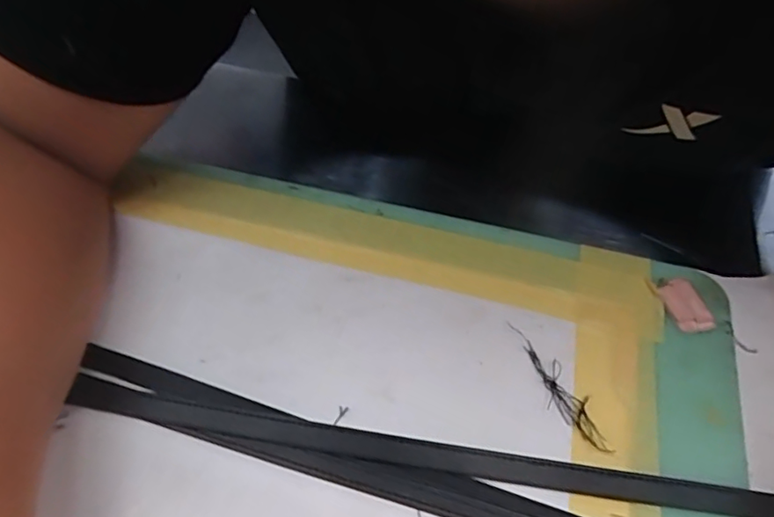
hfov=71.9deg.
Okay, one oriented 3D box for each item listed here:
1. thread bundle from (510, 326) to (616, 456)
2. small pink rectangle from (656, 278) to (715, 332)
[{"bbox_3d":[0.086,0.064,0.270,0.017,0.004,0.074,-20,57,-15],"label":"thread bundle"},{"bbox_3d":[0.164,0.026,0.295,0.019,0.006,0.031,-15,56,-11],"label":"small pink rectangle"}]

